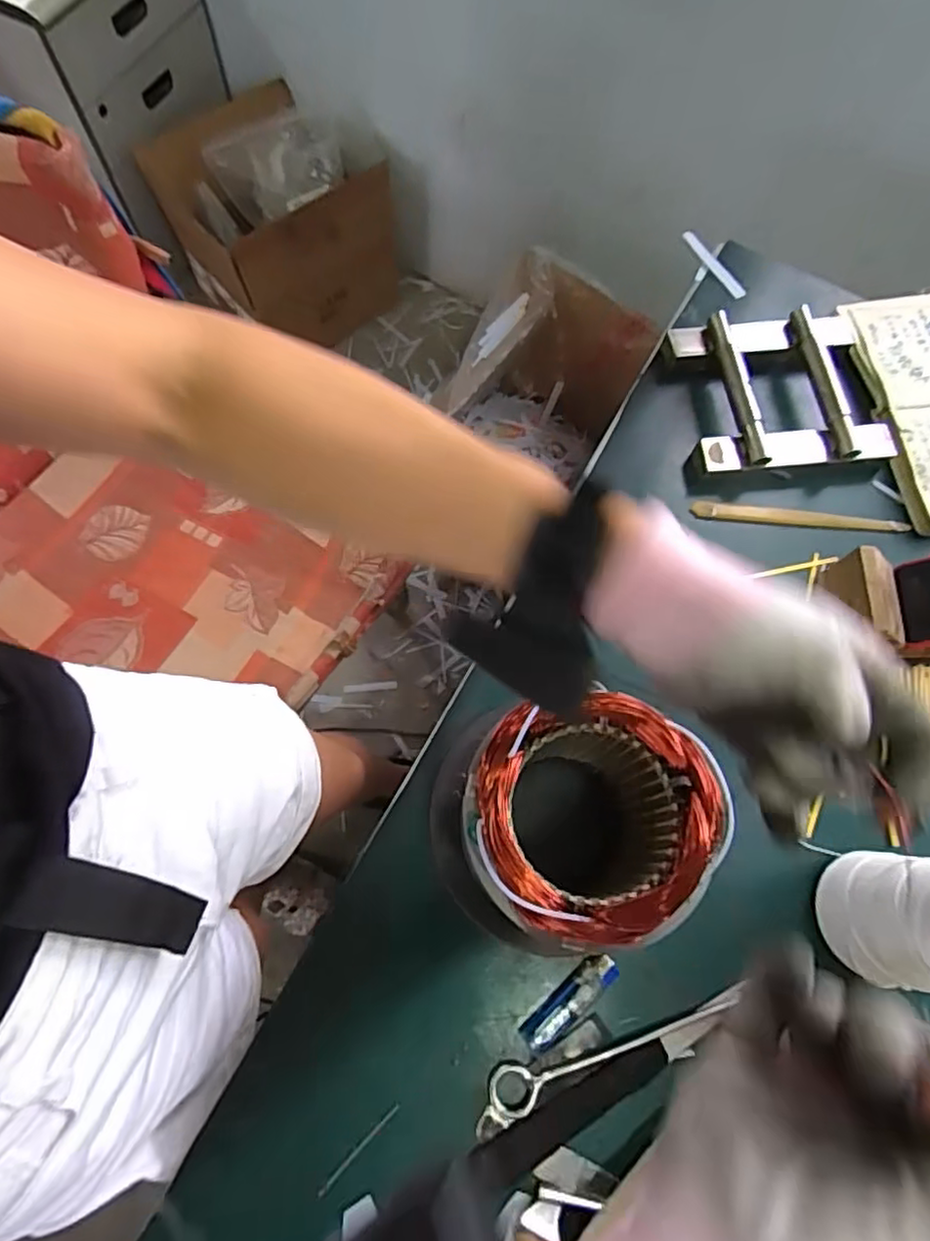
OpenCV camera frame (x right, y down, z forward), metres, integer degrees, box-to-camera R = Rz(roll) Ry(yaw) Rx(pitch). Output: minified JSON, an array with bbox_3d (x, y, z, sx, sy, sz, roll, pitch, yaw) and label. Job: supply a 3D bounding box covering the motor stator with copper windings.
[{"bbox_3d":[0.064,0.148,0.444,0.166,0.170,0.159,1,70,-2],"label":"motor stator with copper windings"}]

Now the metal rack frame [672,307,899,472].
[{"bbox_3d":[0.324,-0.241,0.657,0.196,0.036,0.185,-5,71,-4],"label":"metal rack frame"}]

